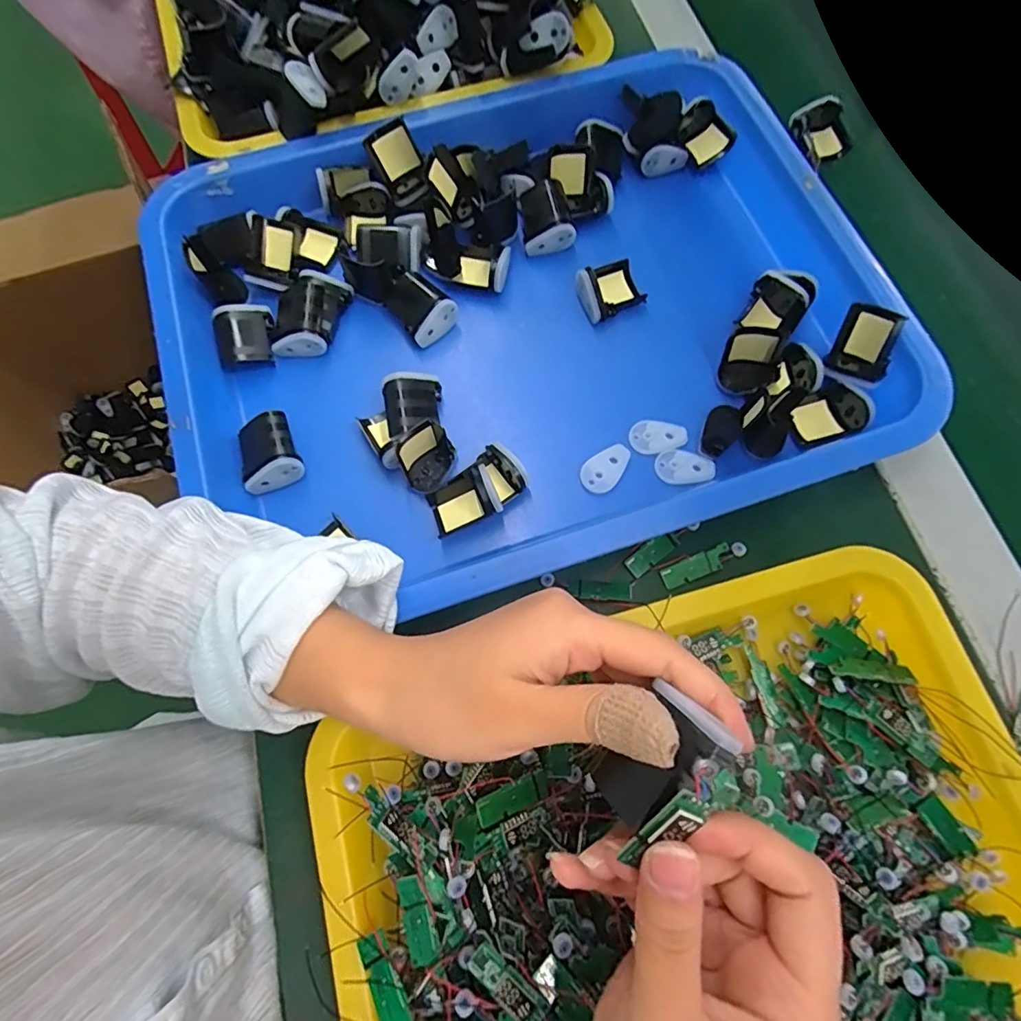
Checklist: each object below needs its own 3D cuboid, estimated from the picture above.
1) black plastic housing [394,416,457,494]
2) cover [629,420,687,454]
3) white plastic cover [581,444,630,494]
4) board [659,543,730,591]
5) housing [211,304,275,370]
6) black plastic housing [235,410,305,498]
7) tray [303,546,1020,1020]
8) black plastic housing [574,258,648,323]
[{"bbox_3d":[-0.049,-0.033,0.308,0.033,0.037,0.030,-26,74,-7],"label":"black plastic housing"},{"bbox_3d":[0.092,-0.046,0.327,0.035,0.004,0.021,6,73,3],"label":"cover"},{"bbox_3d":[0.059,-0.026,0.321,0.036,0.004,0.022,-38,76,-10],"label":"white plastic cover"},{"bbox_3d":[0.109,0.033,0.307,0.043,0.004,0.013,-22,74,-6],"label":"board"},{"bbox_3d":[-0.175,-0.115,0.347,0.037,0.018,0.038,-16,73,-4],"label":"housing"},{"bbox_3d":[-0.148,-0.035,0.320,0.036,0.024,0.041,-24,74,-6],"label":"black plastic housing"},{"bbox_3d":[0.095,0.177,0.235,0.345,0.046,0.259,-19,74,-5],"label":"tray"},{"bbox_3d":[0.067,-0.150,0.352,0.044,0.019,0.035,-26,74,-7],"label":"black plastic housing"}]

